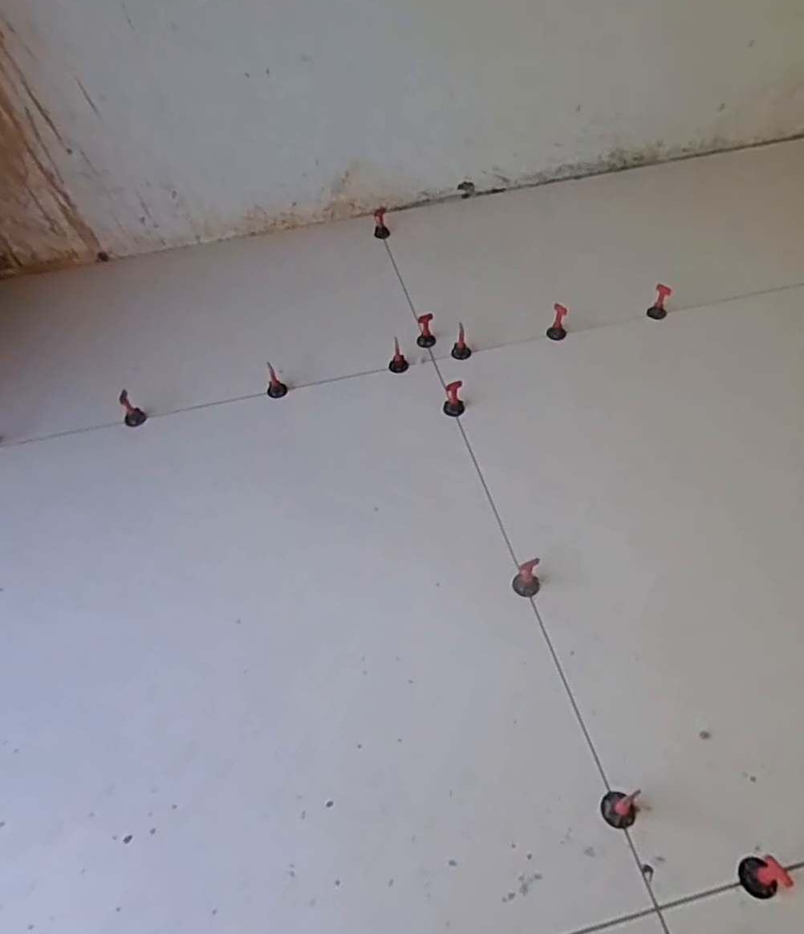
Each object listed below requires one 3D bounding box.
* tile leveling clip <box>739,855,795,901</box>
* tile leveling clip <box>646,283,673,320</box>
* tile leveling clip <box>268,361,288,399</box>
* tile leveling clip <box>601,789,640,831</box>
[{"bbox_3d":[0.317,0.352,0.549,0.036,0.036,0.030,-17,52,-10],"label":"tile leveling clip"},{"bbox_3d":[0.432,-0.279,1.057,0.031,0.063,0.037,17,54,16],"label":"tile leveling clip"},{"bbox_3d":[-0.197,-0.134,0.994,0.029,0.030,0.058,-11,51,-5],"label":"tile leveling clip"},{"bbox_3d":[0.204,0.314,0.588,0.030,0.038,0.030,-2,51,2],"label":"tile leveling clip"}]

